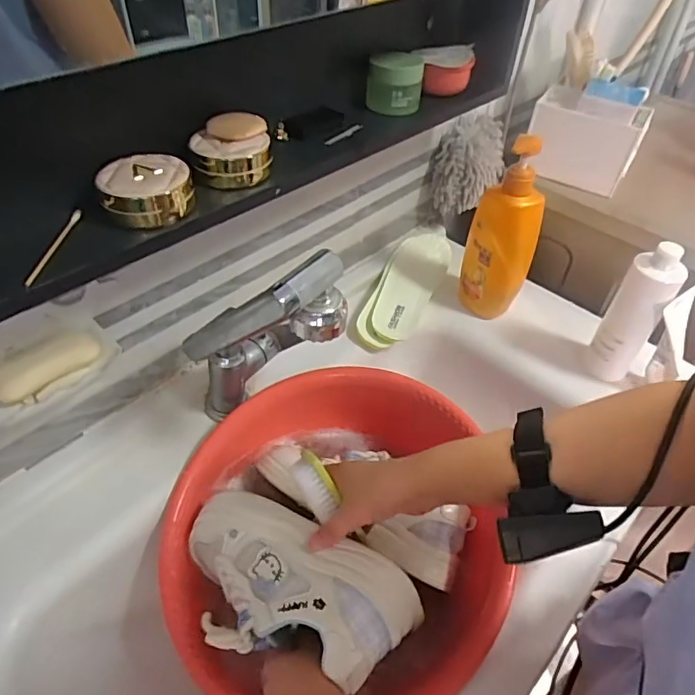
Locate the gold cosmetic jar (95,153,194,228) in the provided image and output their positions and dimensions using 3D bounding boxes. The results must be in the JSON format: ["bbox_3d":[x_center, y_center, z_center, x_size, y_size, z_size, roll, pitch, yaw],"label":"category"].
[{"bbox_3d":[-0.164,-0.128,0.422,0.070,0.033,0.071,2,45,-2],"label":"gold cosmetic jar"}]

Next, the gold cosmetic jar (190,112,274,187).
[{"bbox_3d":[-0.104,-0.180,0.467,0.069,0.042,0.065,-5,46,-8],"label":"gold cosmetic jar"}]

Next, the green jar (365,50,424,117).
[{"bbox_3d":[0.055,-0.301,0.586,0.059,0.053,0.053,7,45,4],"label":"green jar"}]

